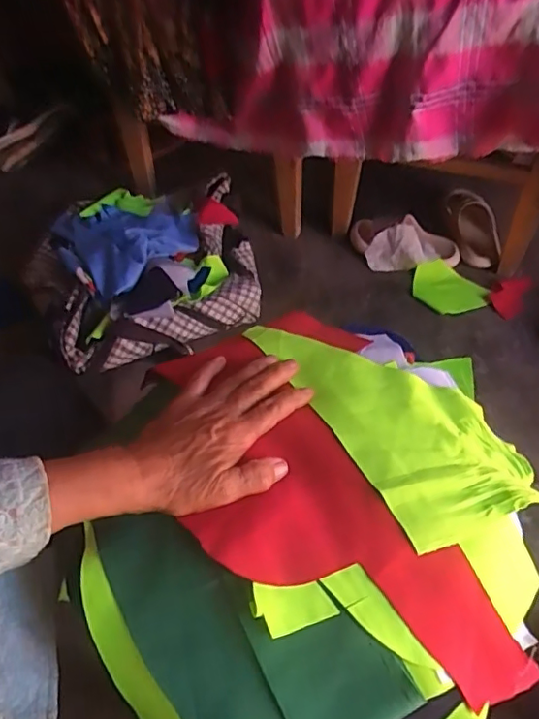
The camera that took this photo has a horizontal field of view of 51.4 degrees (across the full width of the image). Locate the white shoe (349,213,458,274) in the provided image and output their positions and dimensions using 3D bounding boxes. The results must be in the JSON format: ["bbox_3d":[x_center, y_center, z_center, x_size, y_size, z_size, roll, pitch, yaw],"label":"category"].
[{"bbox_3d":[0.284,-0.245,1.181,0.231,0.092,0.096,13,59,10],"label":"white shoe"}]

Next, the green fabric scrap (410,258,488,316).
[{"bbox_3d":[0.365,-0.141,1.145,0.146,0.012,0.099,35,77,10],"label":"green fabric scrap"}]

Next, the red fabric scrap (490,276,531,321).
[{"bbox_3d":[0.480,-0.130,1.123,0.062,0.020,0.117,23,61,16],"label":"red fabric scrap"}]

